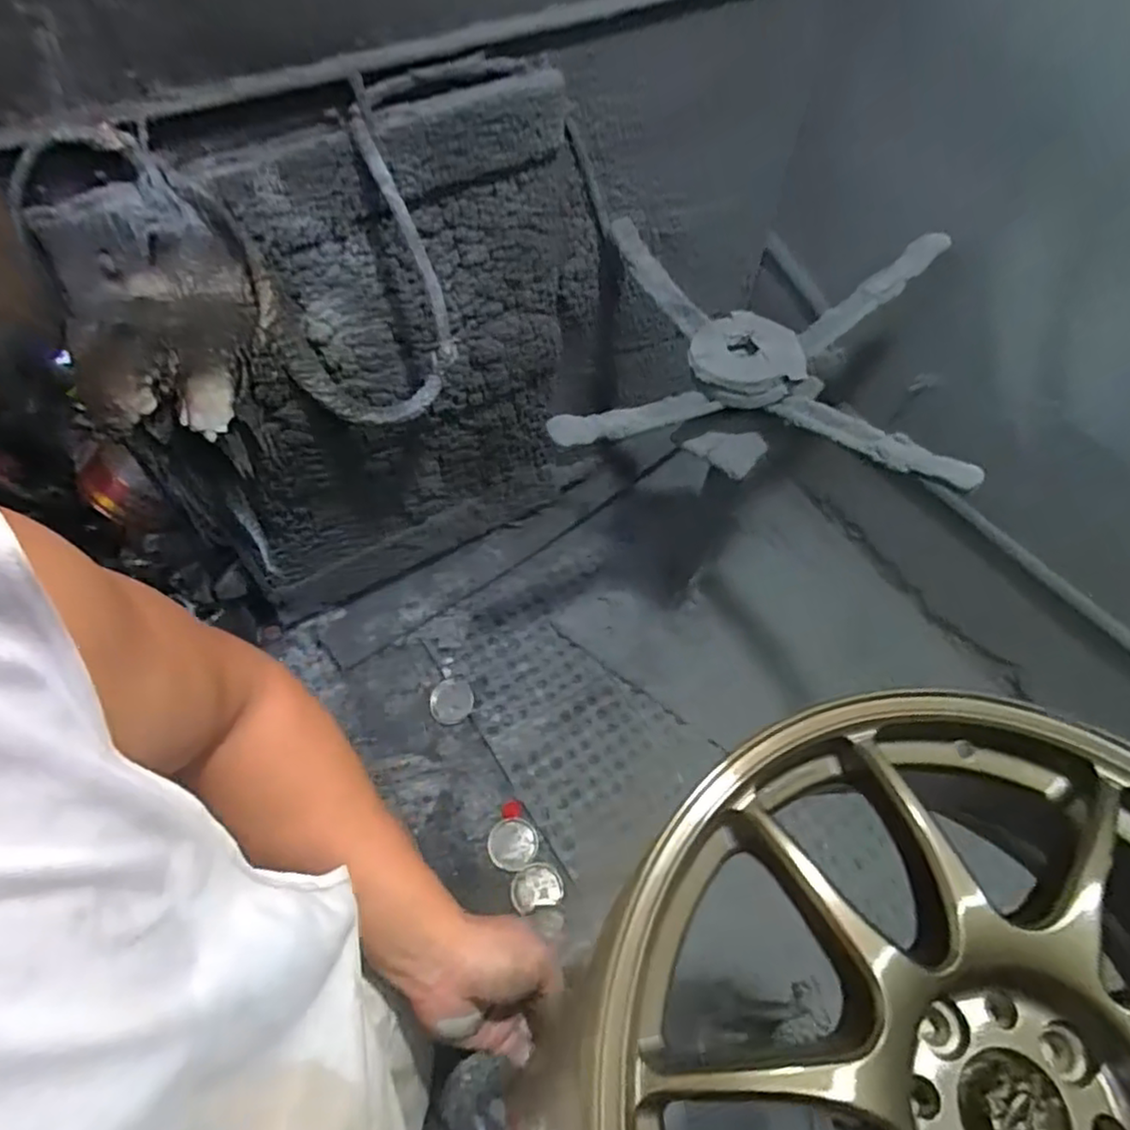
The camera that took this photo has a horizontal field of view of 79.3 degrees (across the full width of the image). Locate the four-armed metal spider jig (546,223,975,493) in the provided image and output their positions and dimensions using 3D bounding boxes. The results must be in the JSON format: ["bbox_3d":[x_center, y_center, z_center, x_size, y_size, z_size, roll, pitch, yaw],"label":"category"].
[{"bbox_3d":[0.286,-0.342,1.030,0.525,0.164,0.564,12,61,5],"label":"four-armed metal spider jig"}]

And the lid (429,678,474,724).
[{"bbox_3d":[-0.252,0.303,1.518,0.095,0.009,0.099,1,60,-1],"label":"lid"}]

